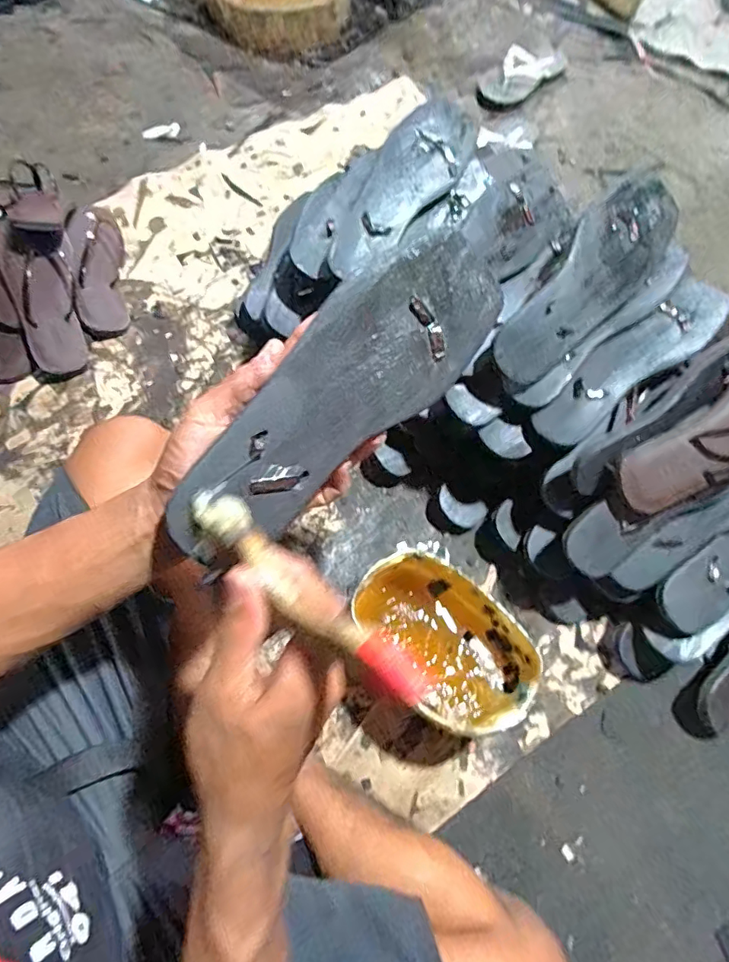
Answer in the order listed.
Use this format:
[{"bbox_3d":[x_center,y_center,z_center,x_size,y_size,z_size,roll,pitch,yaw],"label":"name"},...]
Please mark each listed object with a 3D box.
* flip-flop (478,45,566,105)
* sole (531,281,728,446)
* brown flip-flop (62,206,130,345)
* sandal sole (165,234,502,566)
[{"bbox_3d":[0.339,-0.871,1.103,0.207,0.051,0.085,-41,74,-18],"label":"flip-flop"},{"bbox_3d":[0.291,-0.129,0.563,0.244,0.014,0.064,-39,72,0],"label":"sole"},{"bbox_3d":[-0.421,-0.335,0.810,0.081,0.045,0.263,0,66,-37],"label":"brown flip-flop"},{"bbox_3d":[-0.013,-0.058,0.323,0.258,0.007,0.089,-40,113,-13],"label":"sandal sole"}]

